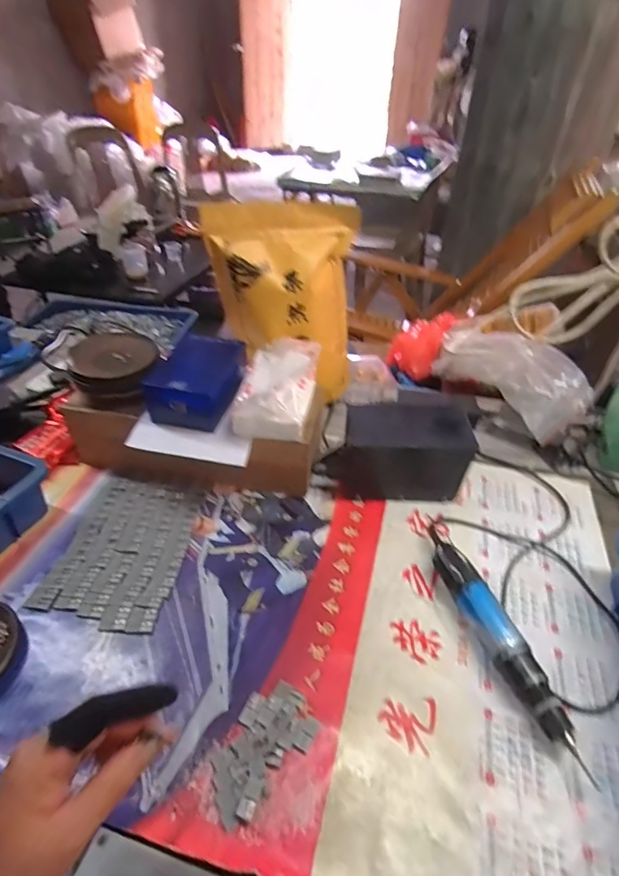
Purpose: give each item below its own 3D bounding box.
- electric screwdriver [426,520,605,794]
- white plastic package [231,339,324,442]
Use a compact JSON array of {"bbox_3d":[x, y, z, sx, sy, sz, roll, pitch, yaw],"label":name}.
[{"bbox_3d":[0.185,0.191,0.496,0.041,0.036,0.279,-8,38,-14],"label":"electric screwdriver"},{"bbox_3d":[-0.042,-0.068,0.615,0.089,0.077,0.129,8,39,8],"label":"white plastic package"}]

